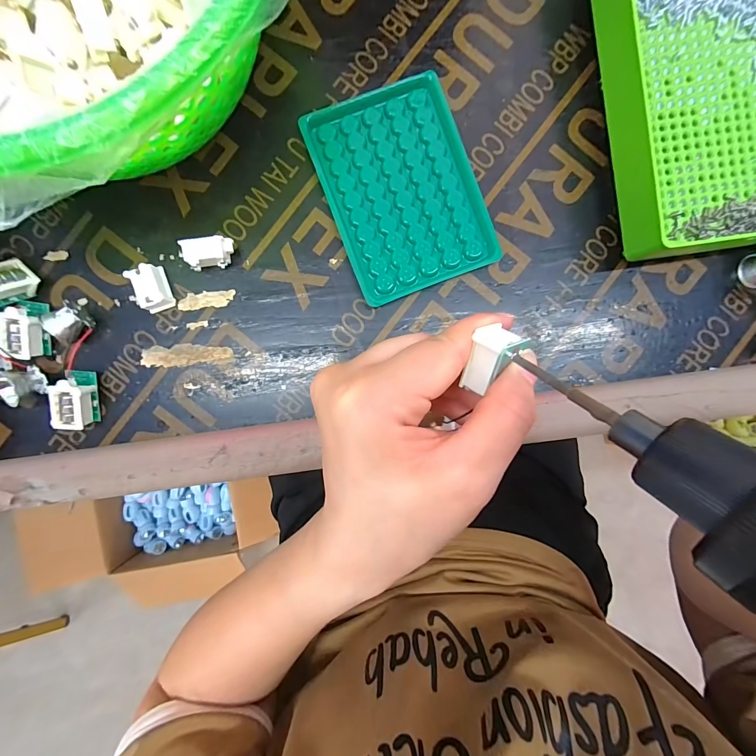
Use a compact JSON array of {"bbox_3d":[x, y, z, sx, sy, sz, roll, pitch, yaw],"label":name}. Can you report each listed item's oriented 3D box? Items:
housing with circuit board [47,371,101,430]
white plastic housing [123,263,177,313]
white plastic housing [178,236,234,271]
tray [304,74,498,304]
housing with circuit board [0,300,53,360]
[{"bbox_3d":[-0.187,0.014,0.217,0.016,0.020,0.034,5,90,-2],"label":"housing with circuit board"},{"bbox_3d":[-0.143,-0.056,0.221,0.017,0.015,0.028,-21,91,-1],"label":"white plastic housing"},{"bbox_3d":[-0.106,-0.078,0.220,0.029,0.019,0.017,-4,91,-2],"label":"white plastic housing"},{"bbox_3d":[0.015,-0.122,0.227,0.093,0.014,0.128,-20,91,-1],"label":"tray"},{"bbox_3d":[-0.216,-0.030,0.215,0.020,0.017,0.034,10,90,-2],"label":"housing with circuit board"}]

